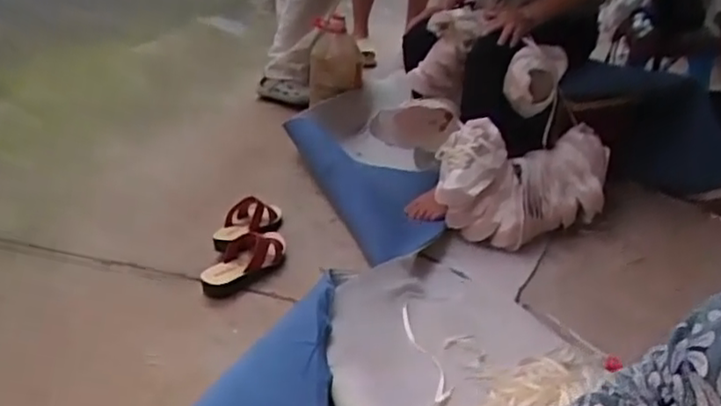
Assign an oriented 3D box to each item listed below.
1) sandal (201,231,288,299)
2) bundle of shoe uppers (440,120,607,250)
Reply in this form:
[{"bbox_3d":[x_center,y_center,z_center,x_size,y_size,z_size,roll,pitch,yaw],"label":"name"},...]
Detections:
[{"bbox_3d":[-0.233,0.118,1.378,0.096,0.064,0.226,23,34,35],"label":"sandal"},{"bbox_3d":[0.381,-0.055,1.573,0.433,0.208,0.223,-12,34,-30],"label":"bundle of shoe uppers"}]

